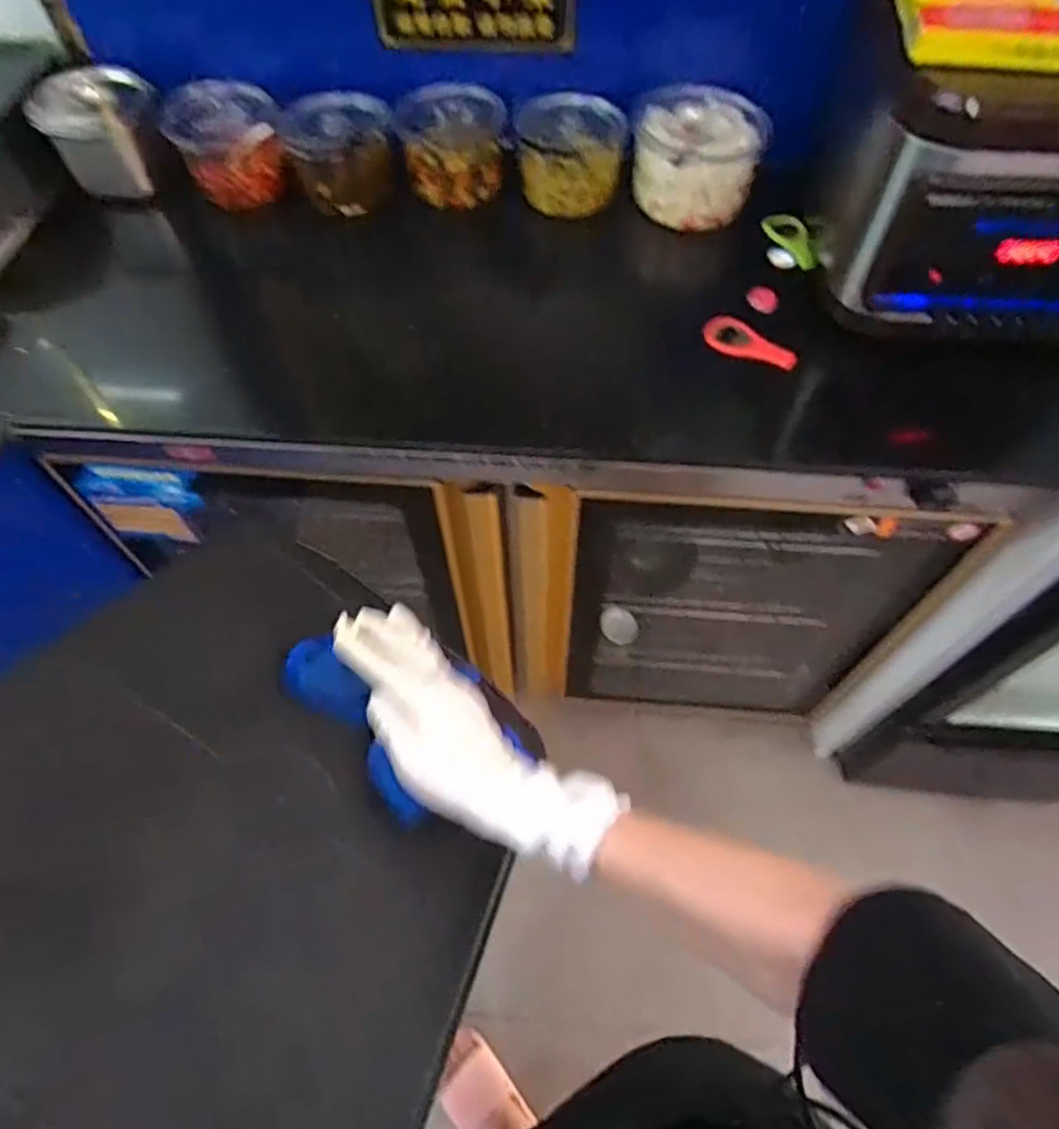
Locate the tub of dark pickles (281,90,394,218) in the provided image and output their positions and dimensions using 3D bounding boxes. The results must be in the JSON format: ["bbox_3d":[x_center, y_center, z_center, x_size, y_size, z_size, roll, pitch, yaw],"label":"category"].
[{"bbox_3d":[-0.227,-0.496,0.857,0.122,0.099,0.130,-1,61,1],"label":"tub of dark pickles"}]

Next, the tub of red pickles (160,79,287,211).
[{"bbox_3d":[-0.366,-0.516,0.863,0.125,0.091,0.121,-1,61,1],"label":"tub of red pickles"}]

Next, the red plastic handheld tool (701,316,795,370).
[{"bbox_3d":[0.231,-0.232,0.735,0.100,0.021,0.033,25,65,14],"label":"red plastic handheld tool"}]

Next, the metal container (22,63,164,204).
[{"bbox_3d":[-0.522,-0.527,0.861,0.129,0.106,0.111,11,62,7],"label":"metal container"}]

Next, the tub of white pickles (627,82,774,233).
[{"bbox_3d":[0.197,-0.482,0.835,0.147,0.091,0.151,-1,61,1],"label":"tub of white pickles"}]

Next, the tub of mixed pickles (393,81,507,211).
[{"bbox_3d":[-0.094,-0.517,0.864,0.123,0.087,0.128,-1,61,1],"label":"tub of mixed pickles"}]

